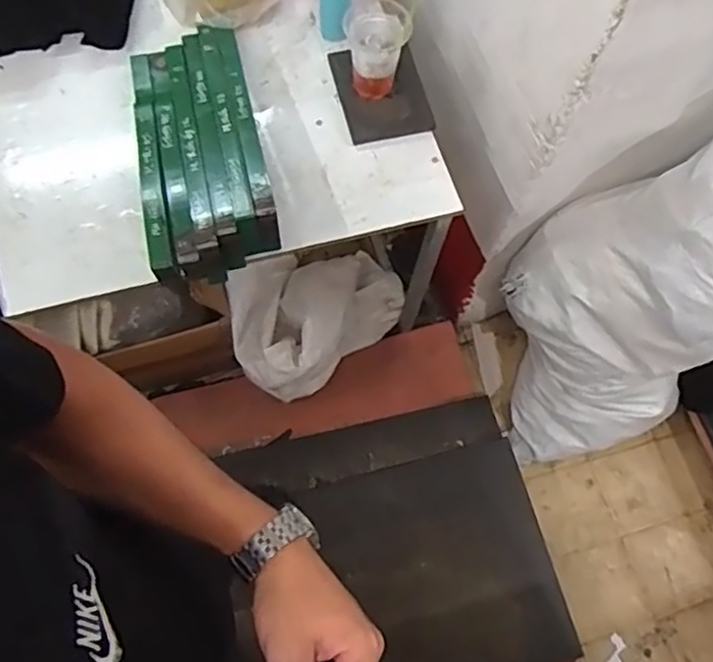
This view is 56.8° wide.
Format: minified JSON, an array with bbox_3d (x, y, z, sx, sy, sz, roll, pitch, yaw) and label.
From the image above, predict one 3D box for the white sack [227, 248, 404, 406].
[{"bbox_3d":[-0.117,-0.072,1.621,0.451,0.231,0.335,-39,75,-16],"label":"white sack"}]

